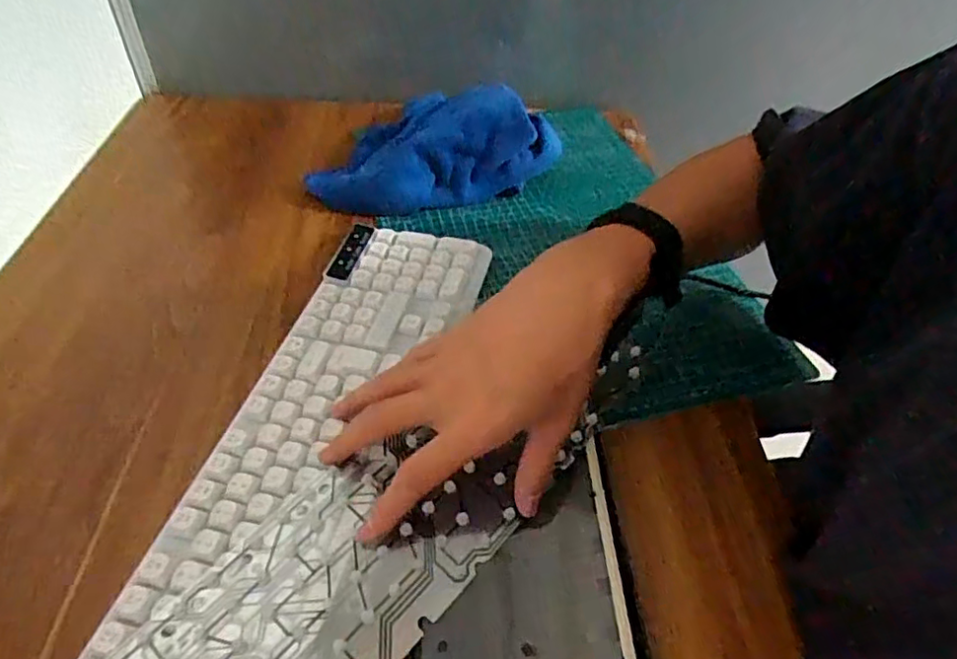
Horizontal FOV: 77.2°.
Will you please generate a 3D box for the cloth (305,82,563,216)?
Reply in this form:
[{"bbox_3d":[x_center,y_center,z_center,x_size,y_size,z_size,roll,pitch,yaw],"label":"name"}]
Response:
[{"bbox_3d":[-0.047,-0.179,0.593,0.239,0.078,0.106,-9,48,-11],"label":"cloth"}]

